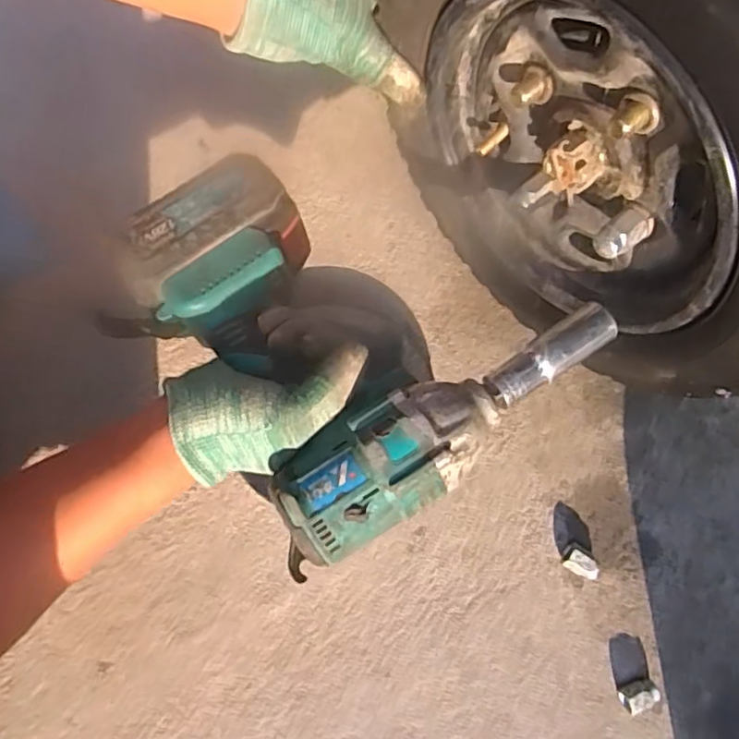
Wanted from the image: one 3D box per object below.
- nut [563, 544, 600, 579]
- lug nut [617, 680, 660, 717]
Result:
[{"bbox_3d":[0.179,0.164,0.535,0.027,0.020,0.020,36,80,7],"label":"nut"},{"bbox_3d":[0.220,0.266,0.515,0.029,0.020,0.022,-22,79,-5],"label":"lug nut"}]

